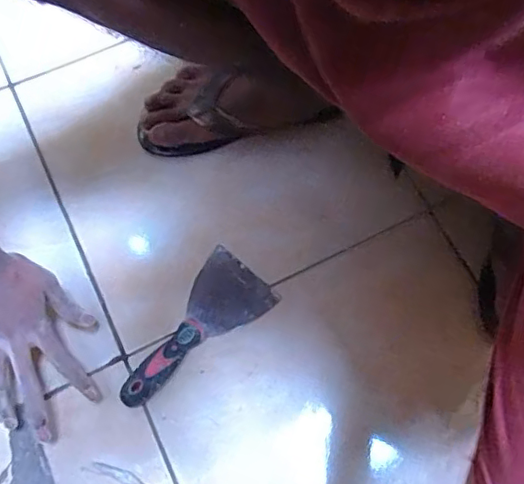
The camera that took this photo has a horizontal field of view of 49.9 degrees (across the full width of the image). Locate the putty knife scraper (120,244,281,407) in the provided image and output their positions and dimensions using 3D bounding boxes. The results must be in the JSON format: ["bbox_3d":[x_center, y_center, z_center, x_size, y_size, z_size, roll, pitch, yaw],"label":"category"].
[{"bbox_3d":[-0.078,0.101,0.630,0.089,0.024,0.196,38,75,13],"label":"putty knife scraper"}]

